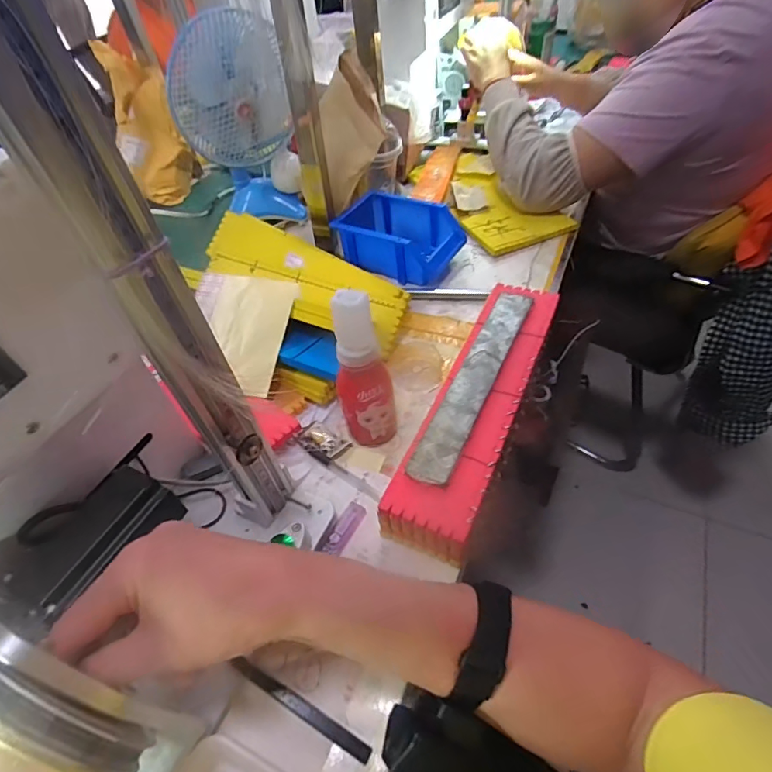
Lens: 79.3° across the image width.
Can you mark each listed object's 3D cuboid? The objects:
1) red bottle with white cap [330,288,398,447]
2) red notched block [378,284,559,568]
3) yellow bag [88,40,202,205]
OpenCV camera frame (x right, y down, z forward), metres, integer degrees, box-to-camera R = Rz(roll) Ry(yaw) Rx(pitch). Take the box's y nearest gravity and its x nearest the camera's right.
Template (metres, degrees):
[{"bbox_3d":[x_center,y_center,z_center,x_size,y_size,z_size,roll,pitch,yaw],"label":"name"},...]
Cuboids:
[{"bbox_3d":[-0.022,-0.008,0.470,0.055,0.183,0.043,-9,49,-2],"label":"red bottle with white cap"},{"bbox_3d":[0.107,0.017,0.516,0.084,0.073,0.353,18,53,20],"label":"red notched block"},{"bbox_3d":[-0.523,-0.554,1.010,0.149,0.244,0.220,-25,51,-15],"label":"yellow bag"}]

